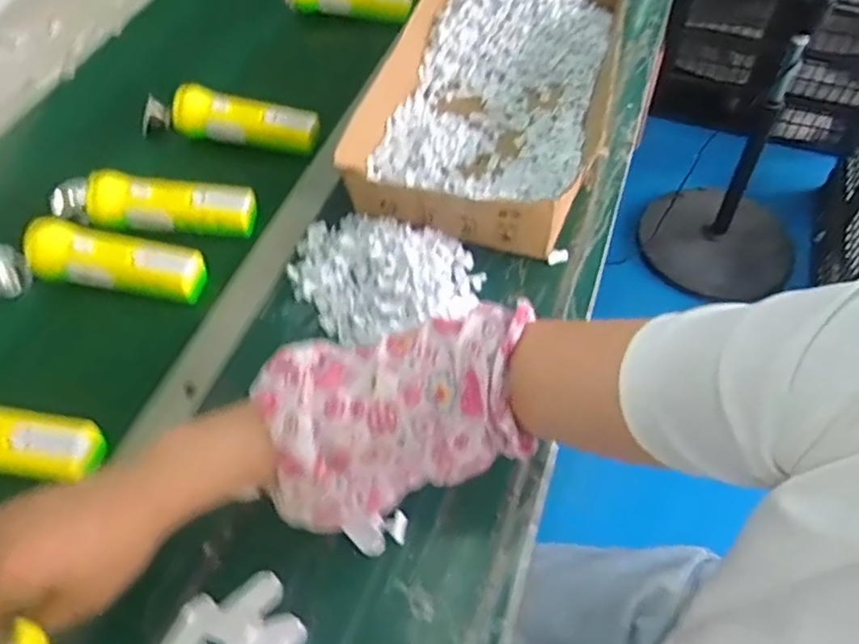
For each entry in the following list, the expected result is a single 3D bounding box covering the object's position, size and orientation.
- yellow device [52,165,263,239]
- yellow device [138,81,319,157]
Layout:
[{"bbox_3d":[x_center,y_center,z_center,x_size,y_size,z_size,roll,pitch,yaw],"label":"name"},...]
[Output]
[{"bbox_3d":[-0.293,-0.126,0.675,0.221,0.039,0.057,-1,55,3],"label":"yellow device"},{"bbox_3d":[-0.239,-0.239,0.755,0.218,0.045,0.048,8,55,9],"label":"yellow device"}]

